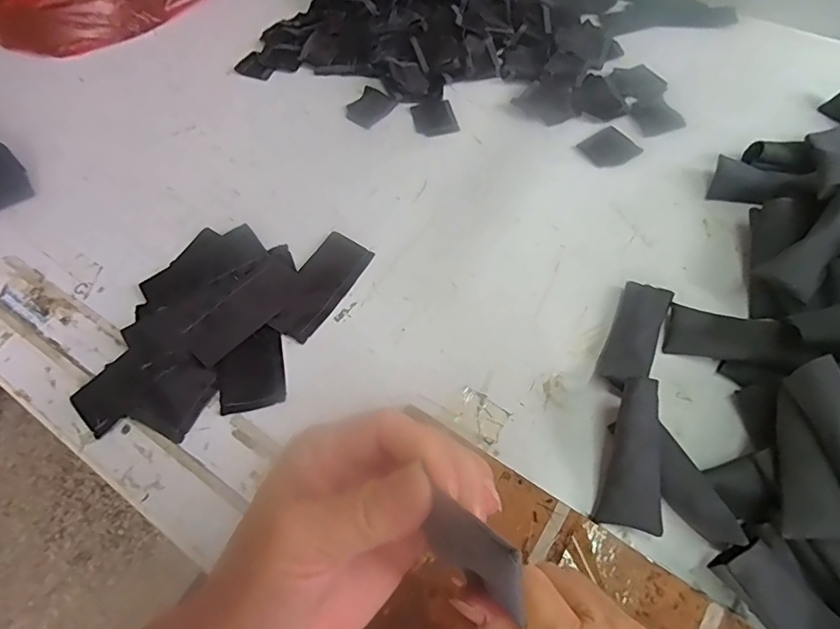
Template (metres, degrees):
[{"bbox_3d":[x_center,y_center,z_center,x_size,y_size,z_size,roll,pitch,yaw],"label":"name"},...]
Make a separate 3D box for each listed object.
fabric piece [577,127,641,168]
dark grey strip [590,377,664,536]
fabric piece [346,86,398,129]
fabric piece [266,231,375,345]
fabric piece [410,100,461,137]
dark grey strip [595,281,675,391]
[{"bbox_3d":[0.205,-0.180,0.544,0.055,0.004,0.049,-30,63,-13],"label":"fabric piece"},{"bbox_3d":[0.154,0.099,0.357,0.041,0.014,0.103,9,82,9],"label":"dark grey strip"},{"bbox_3d":[-0.058,-0.247,0.596,0.050,0.007,0.059,32,68,19],"label":"fabric piece"},{"bbox_3d":[-0.095,-0.028,0.472,0.053,0.009,0.116,25,65,17],"label":"fabric piece"},{"bbox_3d":[0.017,-0.232,0.589,0.049,0.004,0.053,-14,60,-4],"label":"fabric piece"},{"bbox_3d":[0.184,0.017,0.426,0.039,0.013,0.095,22,64,16],"label":"dark grey strip"}]

